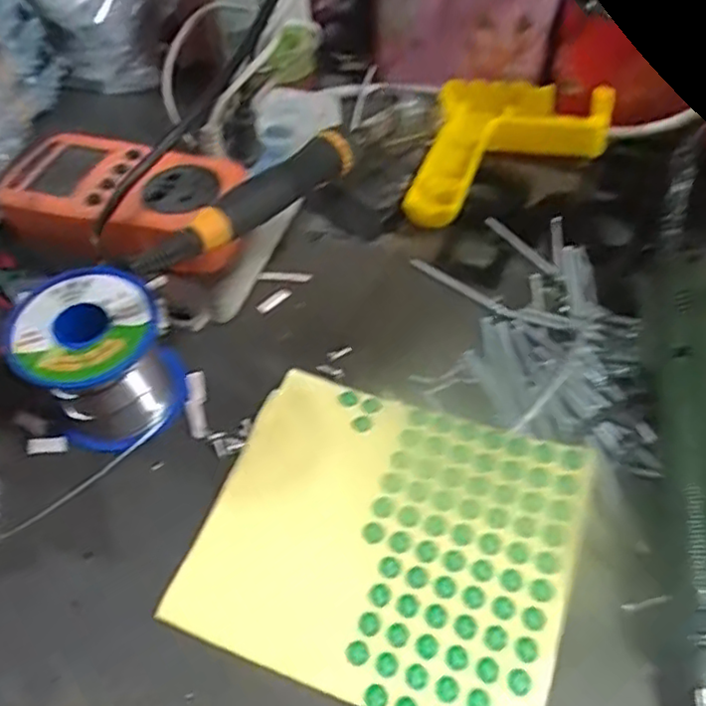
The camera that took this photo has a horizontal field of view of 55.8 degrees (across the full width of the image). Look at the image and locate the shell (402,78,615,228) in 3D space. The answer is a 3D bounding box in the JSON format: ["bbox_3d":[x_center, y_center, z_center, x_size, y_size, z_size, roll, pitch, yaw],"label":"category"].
[{"bbox_3d":[0.107,-0.130,0.444,0.116,0.033,0.160,10,51,11],"label":"shell"}]

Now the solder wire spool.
[{"bbox_3d":[-0.120,0.005,0.322,0.064,0.066,0.061,-26,53,-18],"label":"solder wire spool"}]

